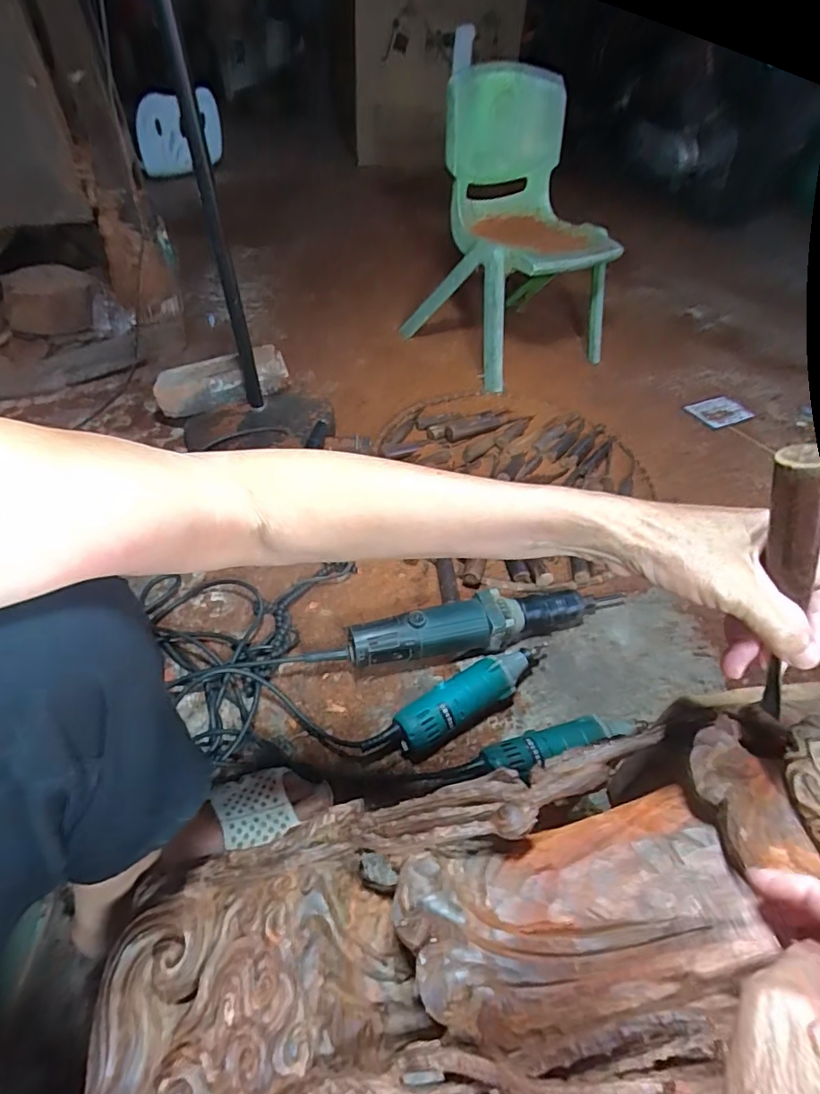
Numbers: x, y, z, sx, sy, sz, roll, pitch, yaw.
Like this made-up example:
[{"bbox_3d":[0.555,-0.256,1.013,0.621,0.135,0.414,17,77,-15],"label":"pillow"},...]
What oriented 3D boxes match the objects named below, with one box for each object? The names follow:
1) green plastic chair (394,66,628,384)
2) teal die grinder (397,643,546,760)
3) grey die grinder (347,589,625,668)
[{"bbox_3d":[0.227,-0.640,1.108,0.346,0.489,0.333,-32,56,-27],"label":"green plastic chair"},{"bbox_3d":[0.081,0.181,0.648,0.219,0.056,0.057,-24,53,-23],"label":"teal die grinder"},{"bbox_3d":[0.117,0.101,0.708,0.394,0.078,0.055,-10,49,-13],"label":"grey die grinder"}]

